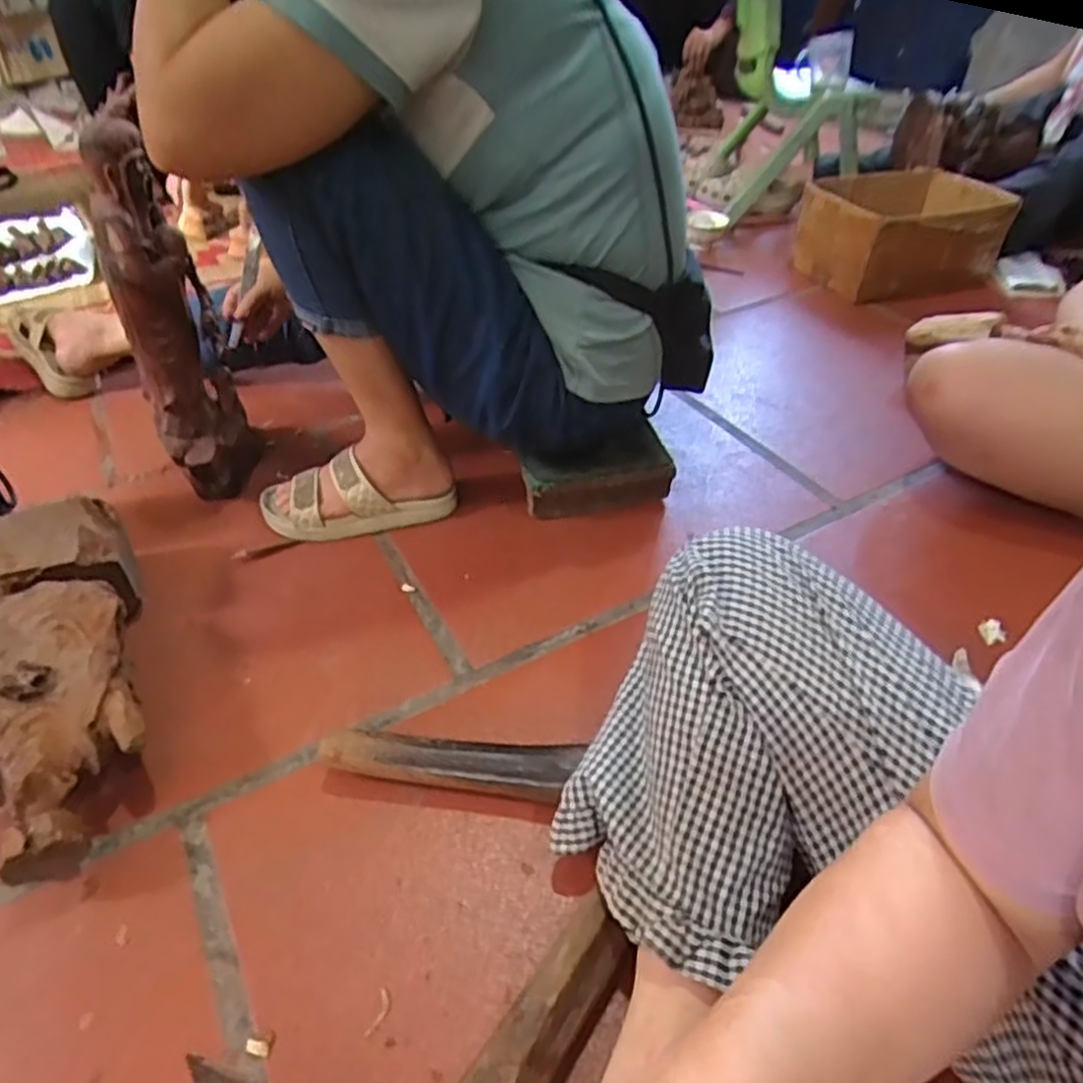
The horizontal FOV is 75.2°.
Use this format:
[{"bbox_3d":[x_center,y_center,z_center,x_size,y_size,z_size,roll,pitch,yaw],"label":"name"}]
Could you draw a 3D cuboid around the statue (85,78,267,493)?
[{"bbox_3d":[-0.399,-0.223,0.764,0.100,0.394,0.097,-23,48,-23],"label":"statue"}]

